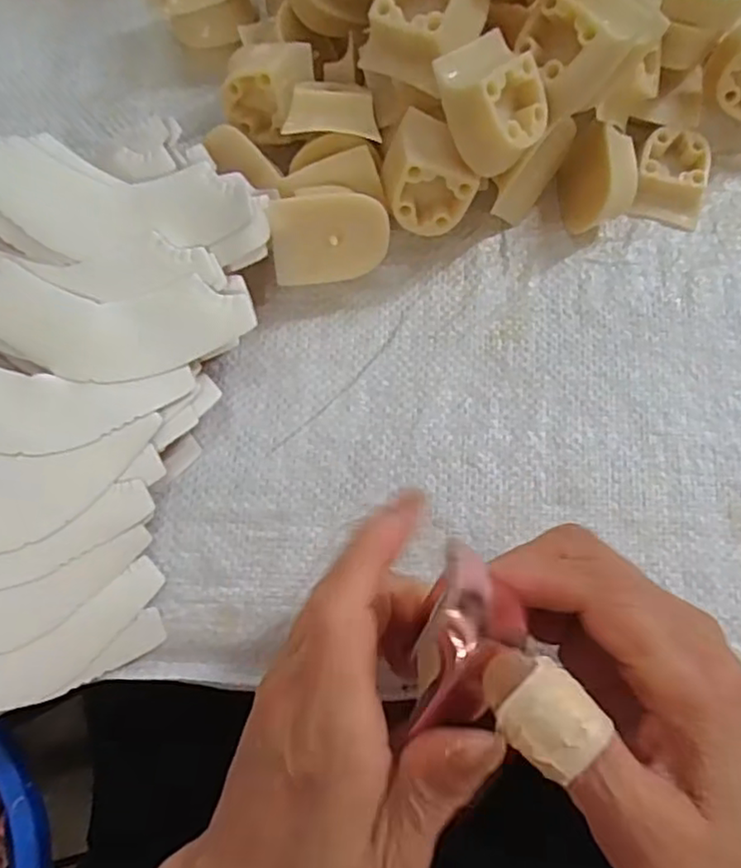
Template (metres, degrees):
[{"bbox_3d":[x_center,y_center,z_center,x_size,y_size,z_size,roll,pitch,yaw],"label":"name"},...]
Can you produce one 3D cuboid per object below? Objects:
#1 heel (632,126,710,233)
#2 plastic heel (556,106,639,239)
[{"bbox_3d":[0.138,-0.117,0.295,0.031,0.017,0.041,8,76,2],"label":"heel"},{"bbox_3d":[0.101,-0.114,0.284,0.023,0.038,0.044,-7,76,-1],"label":"plastic heel"}]

